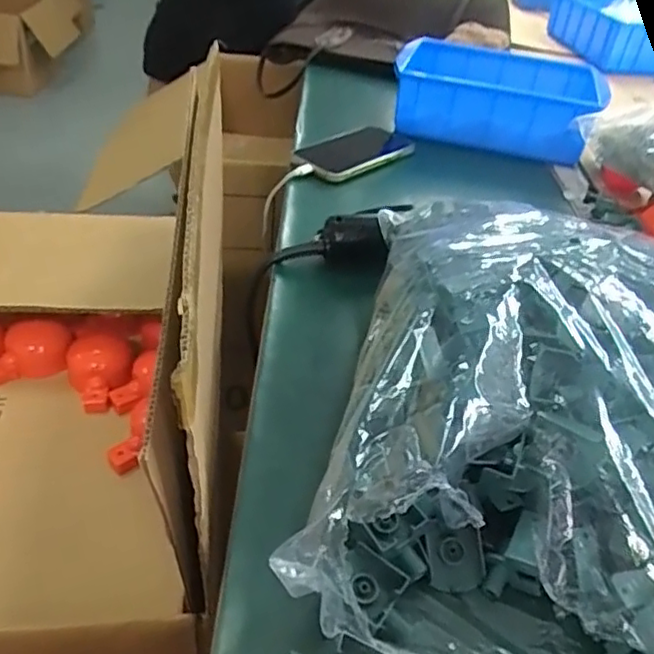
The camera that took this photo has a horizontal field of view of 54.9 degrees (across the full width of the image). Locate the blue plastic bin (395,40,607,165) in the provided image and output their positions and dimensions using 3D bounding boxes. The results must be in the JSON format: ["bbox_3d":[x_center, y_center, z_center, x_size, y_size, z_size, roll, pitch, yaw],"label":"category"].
[{"bbox_3d":[0.215,-0.294,0.809,0.246,0.071,0.188,14,39,9],"label":"blue plastic bin"}]

